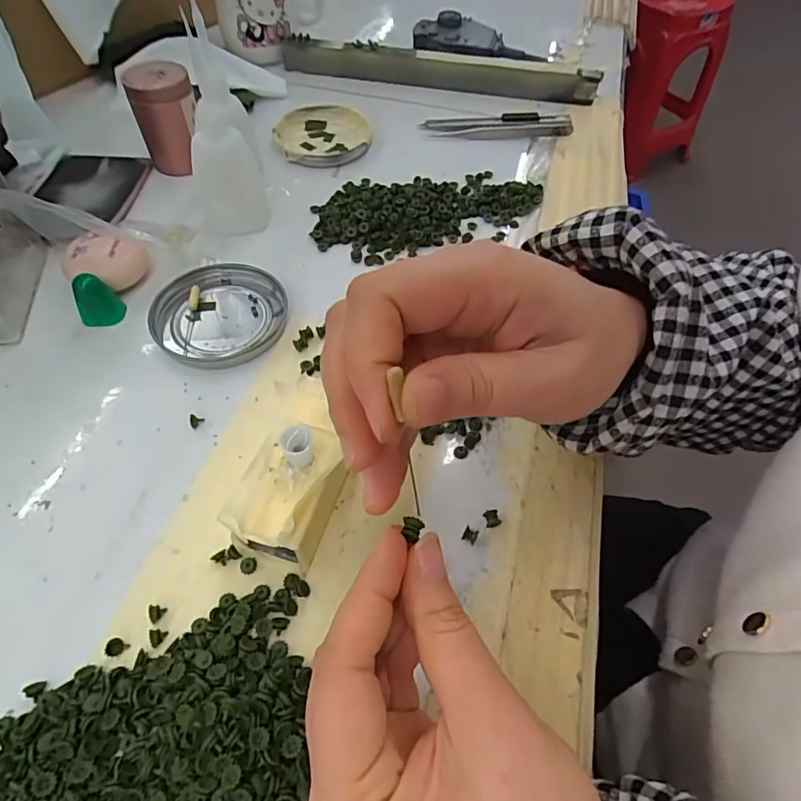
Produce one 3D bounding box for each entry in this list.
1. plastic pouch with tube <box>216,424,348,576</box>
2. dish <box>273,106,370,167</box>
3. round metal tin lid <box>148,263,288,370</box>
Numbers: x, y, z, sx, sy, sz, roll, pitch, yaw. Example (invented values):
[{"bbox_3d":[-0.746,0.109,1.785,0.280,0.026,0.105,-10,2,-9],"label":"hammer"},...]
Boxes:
[{"bbox_3d":[-0.048,0.043,0.226,0.042,0.049,0.055,17,57,9],"label":"plastic pouch with tube"},{"bbox_3d":[-0.065,-0.226,0.436,0.077,0.008,0.083,1,55,-2],"label":"dish"},{"bbox_3d":[-0.111,-0.054,0.314,0.073,0.010,0.078,1,55,-2],"label":"round metal tin lid"}]

